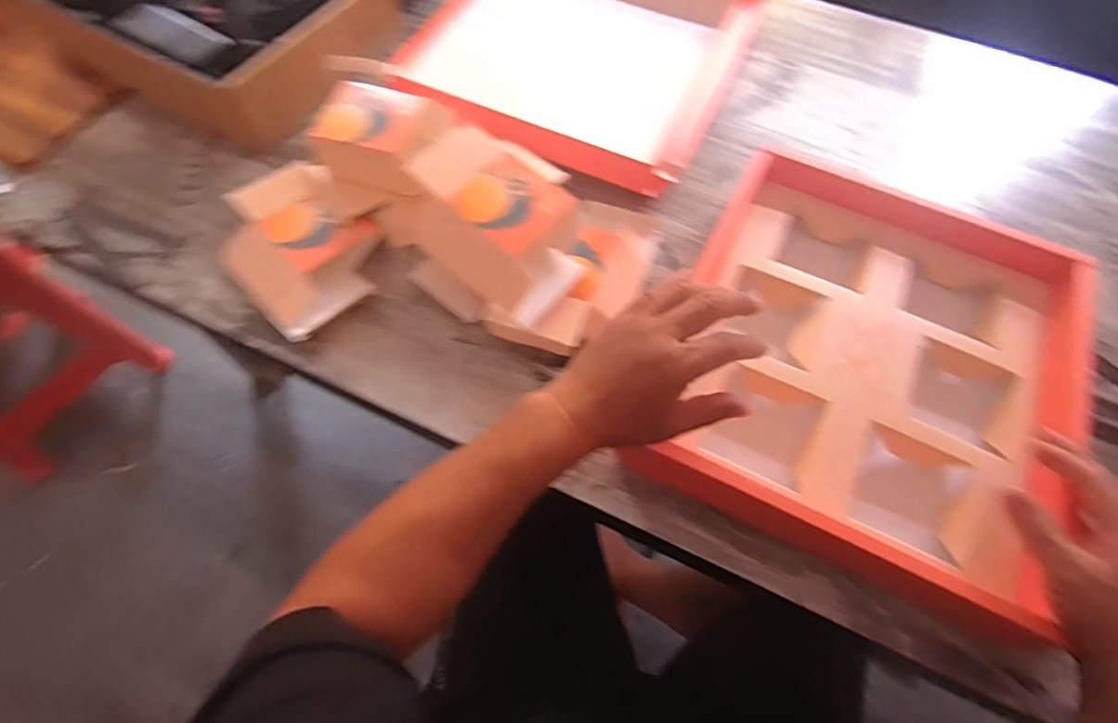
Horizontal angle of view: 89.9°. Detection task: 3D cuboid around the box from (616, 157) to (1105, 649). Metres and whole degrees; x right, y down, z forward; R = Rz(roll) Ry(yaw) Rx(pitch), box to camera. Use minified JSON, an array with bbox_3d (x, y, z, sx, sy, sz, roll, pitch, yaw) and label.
[{"bbox_3d":[0.274,0.000,0.493,0.333,0.060,0.353,29,66,12],"label":"box"}]

